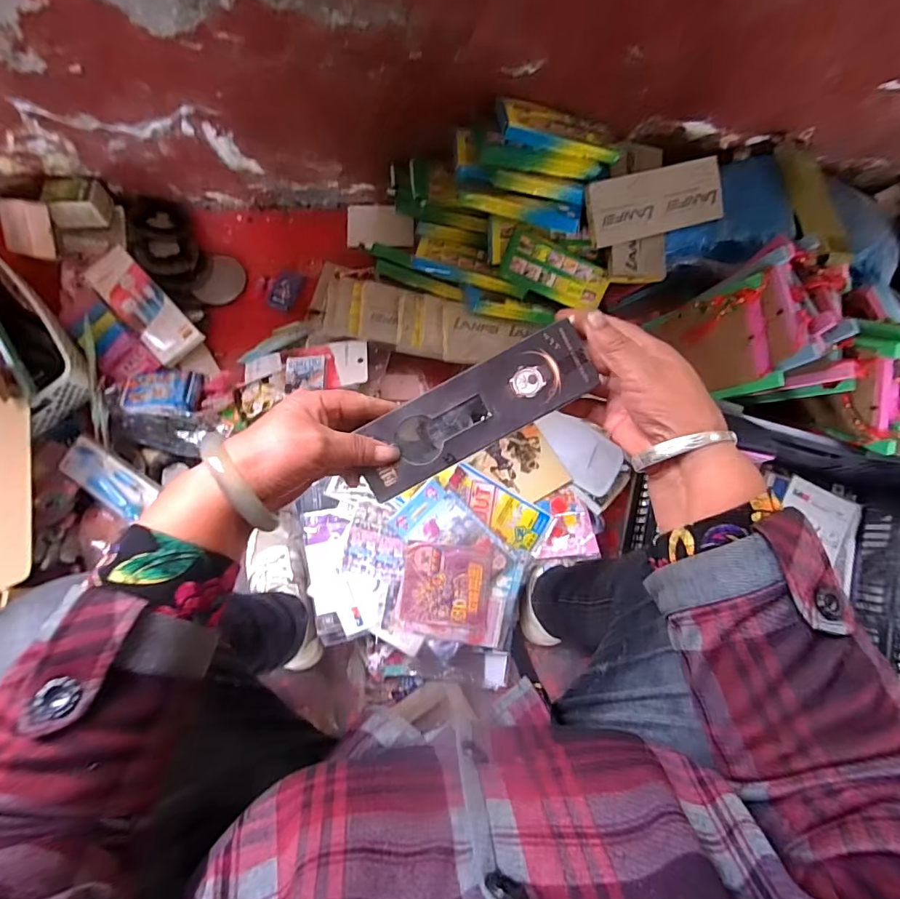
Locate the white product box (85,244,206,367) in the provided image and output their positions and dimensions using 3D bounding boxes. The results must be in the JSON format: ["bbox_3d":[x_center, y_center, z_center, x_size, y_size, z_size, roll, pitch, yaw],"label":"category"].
[{"bbox_3d":[-0.495,-0.232,0.780,0.075,0.037,0.206,-42,86,-8],"label":"white product box"}]

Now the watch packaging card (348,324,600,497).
[{"bbox_3d":[0.017,-0.027,0.351,0.177,0.023,0.054,-30,84,1],"label":"watch packaging card"}]

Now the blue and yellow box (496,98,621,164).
[{"bbox_3d":[0.156,-0.446,0.671,0.180,0.025,0.062,-1,81,-21],"label":"blue and yellow box"}]

